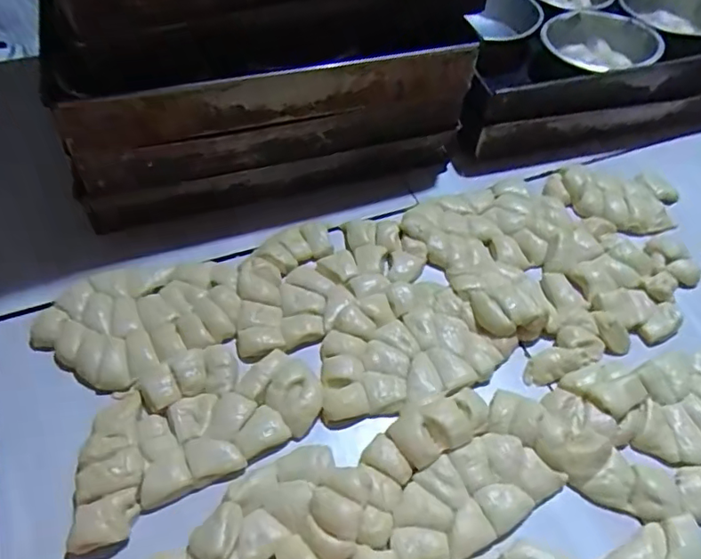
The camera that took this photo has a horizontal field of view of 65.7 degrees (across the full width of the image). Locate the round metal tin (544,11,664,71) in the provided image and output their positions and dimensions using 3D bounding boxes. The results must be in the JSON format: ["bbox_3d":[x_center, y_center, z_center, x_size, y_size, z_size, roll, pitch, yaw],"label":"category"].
[{"bbox_3d":[0.341,-0.318,0.747,0.152,0.038,0.158,27,58,19],"label":"round metal tin"}]

